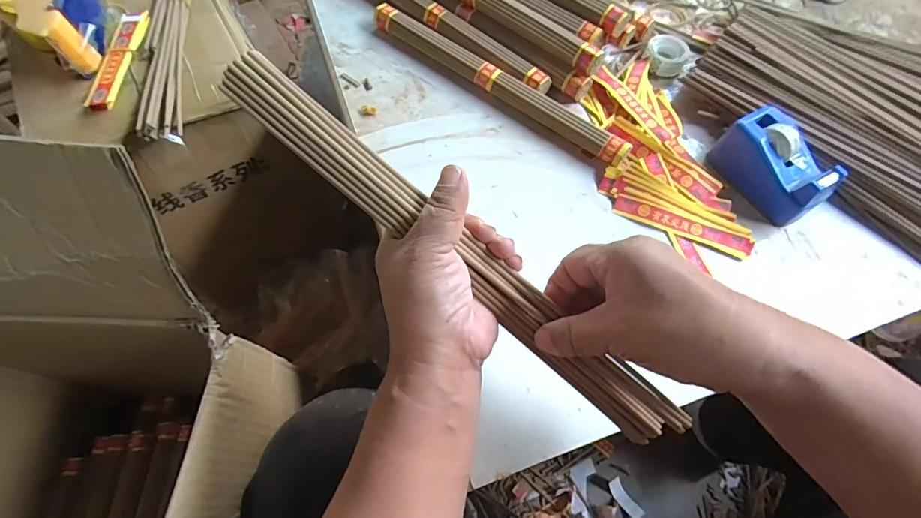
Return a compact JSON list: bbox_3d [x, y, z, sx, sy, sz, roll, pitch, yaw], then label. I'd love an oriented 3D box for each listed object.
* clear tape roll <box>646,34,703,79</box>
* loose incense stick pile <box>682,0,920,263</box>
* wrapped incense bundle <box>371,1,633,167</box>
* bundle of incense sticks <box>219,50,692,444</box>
[{"bbox_3d":[0.235,-0.228,0.504,0.047,0.020,0.053,-39,71,-19],"label":"clear tape roll"},{"bbox_3d":[0.445,-0.178,0.477,0.323,0.041,0.314,40,68,16],"label":"loose incense stick pile"},{"bbox_3d":[0.035,-0.188,0.470,0.313,0.026,0.027,37,68,15],"label":"wrapped incense bundle"},{"bbox_3d":[0.002,0.001,0.252,0.315,0.032,0.030,41,67,-6],"label":"bundle of incense sticks"}]

